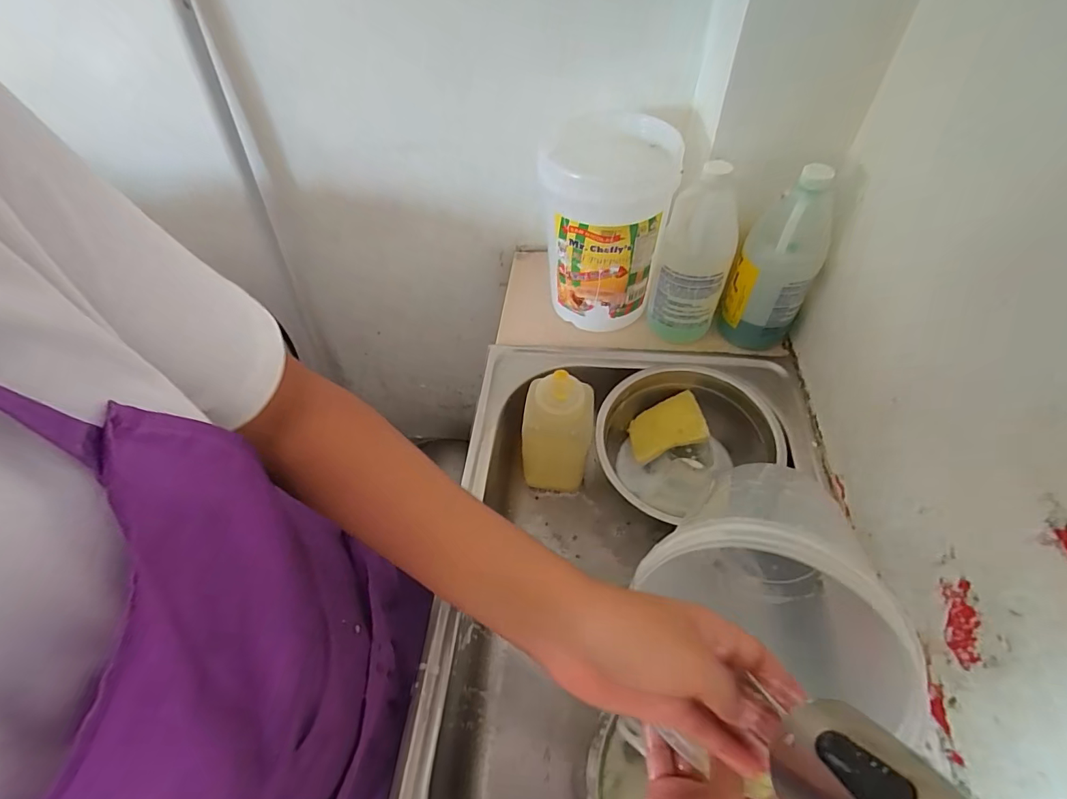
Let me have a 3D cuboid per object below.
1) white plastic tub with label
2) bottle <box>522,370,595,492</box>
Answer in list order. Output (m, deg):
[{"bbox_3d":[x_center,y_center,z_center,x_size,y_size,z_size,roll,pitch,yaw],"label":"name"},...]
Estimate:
[{"bbox_3d":[0.091,-0.215,0.609,0.143,0.227,0.161,4,53,7],"label":"white plastic tub with label"},{"bbox_3d":[0.029,0.041,0.557,0.077,0.184,0.063,4,53,7],"label":"bottle"}]

